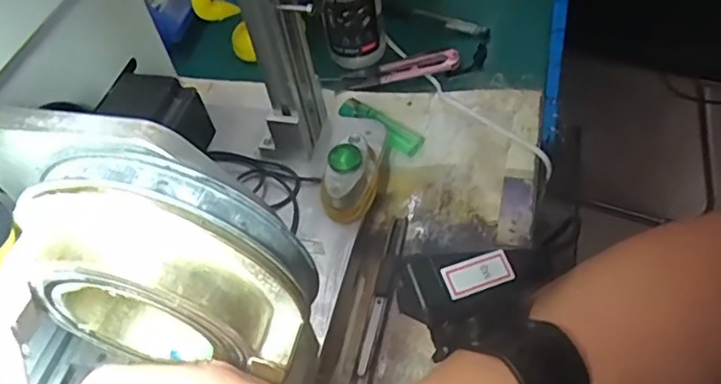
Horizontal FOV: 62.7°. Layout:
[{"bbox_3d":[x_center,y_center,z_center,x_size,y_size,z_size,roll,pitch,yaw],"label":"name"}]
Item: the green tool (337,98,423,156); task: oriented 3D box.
[{"bbox_3d":[0.016,-0.055,0.475,0.021,0.013,0.083,-41,58,-22],"label":"green tool"}]

